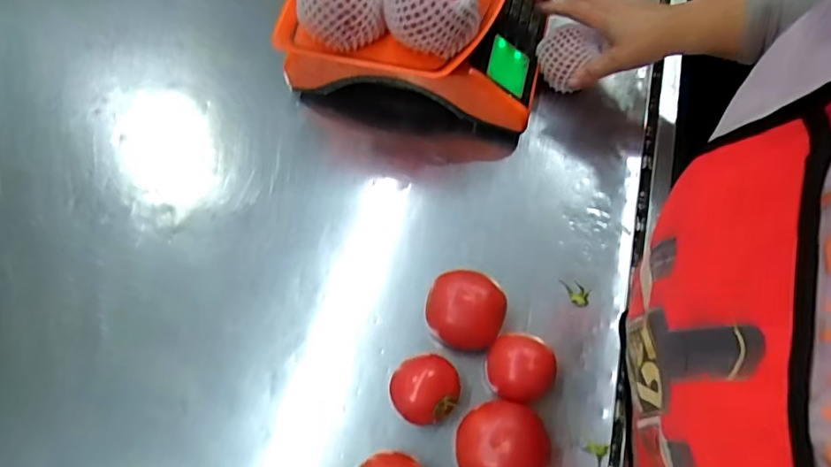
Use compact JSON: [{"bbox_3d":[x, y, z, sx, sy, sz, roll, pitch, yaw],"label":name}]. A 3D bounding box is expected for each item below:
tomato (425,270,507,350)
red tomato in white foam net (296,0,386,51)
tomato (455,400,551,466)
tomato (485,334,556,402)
[{"bbox_3d":[0.049,0.077,0.517,0.074,0.059,0.069,-1,69,2],"label":"tomato"},{"bbox_3d":[-0.071,-0.221,0.501,0.072,0.063,0.067,-1,69,2],"label":"red tomato in white foam net"},{"bbox_3d":[0.077,0.193,0.469,0.076,0.065,0.078,-1,69,2],"label":"tomato"},{"bbox_3d":[0.099,0.131,0.502,0.059,0.056,0.059,-1,69,2],"label":"tomato"}]

